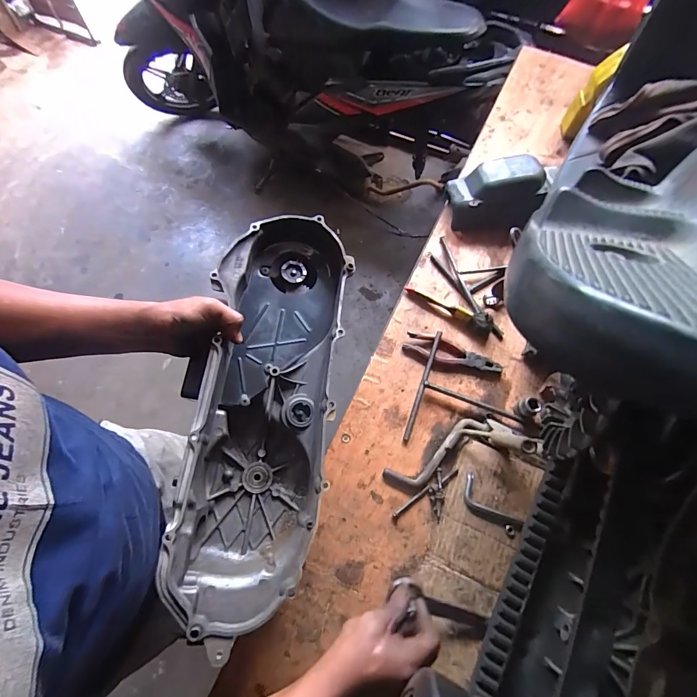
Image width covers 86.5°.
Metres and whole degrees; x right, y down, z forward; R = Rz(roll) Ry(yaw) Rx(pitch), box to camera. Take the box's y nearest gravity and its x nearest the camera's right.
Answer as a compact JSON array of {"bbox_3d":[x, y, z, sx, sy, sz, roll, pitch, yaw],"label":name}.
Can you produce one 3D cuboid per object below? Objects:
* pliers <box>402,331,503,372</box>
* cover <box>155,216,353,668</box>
[{"bbox_3d":[0.175,0.008,0.618,0.162,0.014,0.043,17,67,7],"label":"pliers"},{"bbox_3d":[-0.104,0.062,0.475,0.161,0.103,0.494,7,71,2],"label":"cover"}]

